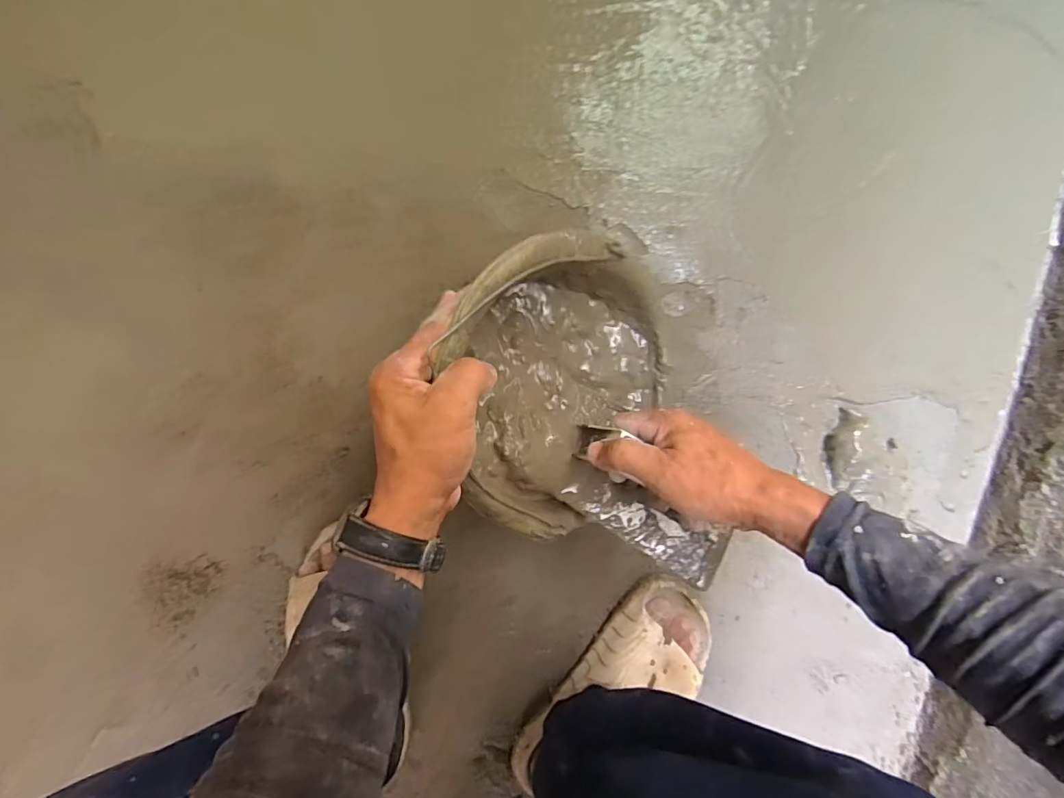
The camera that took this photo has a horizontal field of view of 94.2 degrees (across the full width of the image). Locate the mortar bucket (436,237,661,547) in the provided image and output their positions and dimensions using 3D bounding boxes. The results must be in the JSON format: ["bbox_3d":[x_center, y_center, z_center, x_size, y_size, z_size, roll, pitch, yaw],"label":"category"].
[{"bbox_3d":[-0.002,-0.020,0.439,0.237,0.119,0.236,-14,110,-43],"label":"mortar bucket"}]

